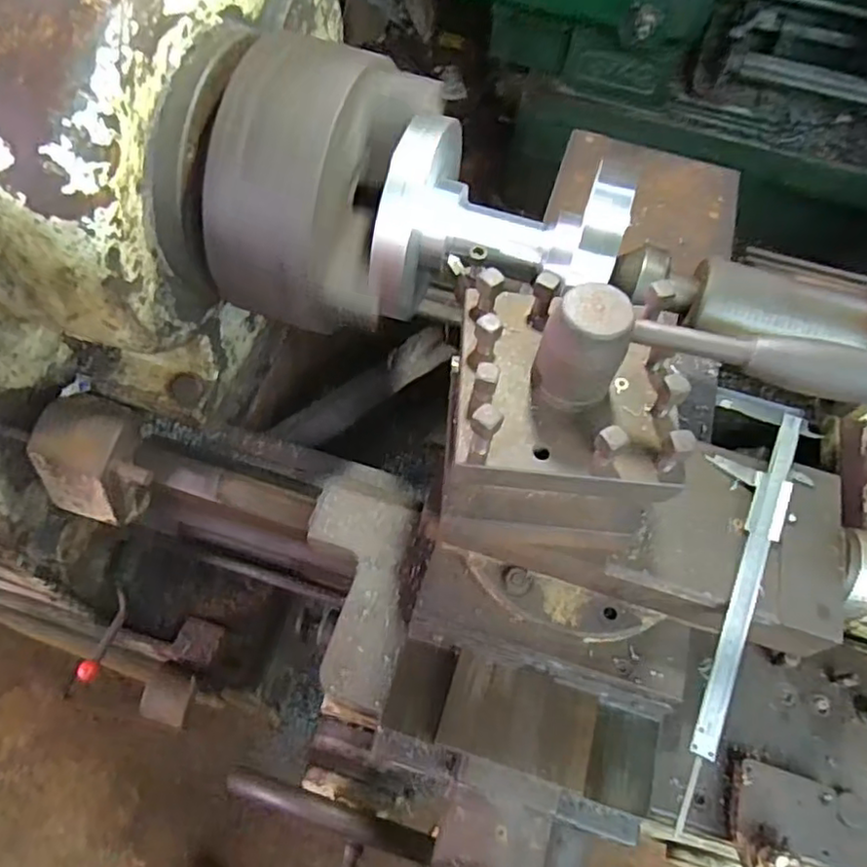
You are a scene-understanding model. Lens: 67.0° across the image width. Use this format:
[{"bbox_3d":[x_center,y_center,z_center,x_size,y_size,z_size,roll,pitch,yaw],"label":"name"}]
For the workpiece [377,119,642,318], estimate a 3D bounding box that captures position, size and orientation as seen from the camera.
[{"bbox_3d":[0.054,-0.159,0.525,0.178,0.126,0.147,15,60,4],"label":"workpiece"}]

